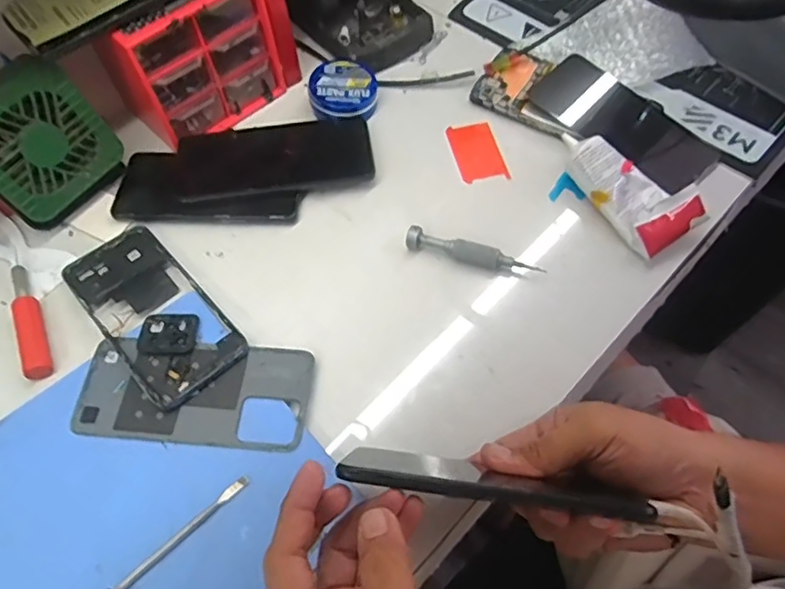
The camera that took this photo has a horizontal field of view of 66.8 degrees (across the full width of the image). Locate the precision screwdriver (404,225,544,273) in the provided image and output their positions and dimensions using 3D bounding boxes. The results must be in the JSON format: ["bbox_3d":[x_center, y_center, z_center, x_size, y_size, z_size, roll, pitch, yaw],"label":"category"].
[{"bbox_3d":[0.063,-0.033,0.464,0.106,0.015,0.015,14,60,11],"label":"precision screwdriver"}]

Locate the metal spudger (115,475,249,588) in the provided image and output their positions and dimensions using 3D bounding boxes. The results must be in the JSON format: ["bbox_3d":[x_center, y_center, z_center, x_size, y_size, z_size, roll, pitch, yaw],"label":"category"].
[{"bbox_3d":[-0.152,0.166,0.354,0.158,0.011,0.009,-39,64,-19],"label":"metal spudger"}]

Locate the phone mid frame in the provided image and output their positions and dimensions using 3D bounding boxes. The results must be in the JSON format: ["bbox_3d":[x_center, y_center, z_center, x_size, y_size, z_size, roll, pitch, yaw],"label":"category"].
[{"bbox_3d":[-0.185,0.009,0.454,0.076,0.008,0.168,-39,64,-19],"label":"phone mid frame"}]

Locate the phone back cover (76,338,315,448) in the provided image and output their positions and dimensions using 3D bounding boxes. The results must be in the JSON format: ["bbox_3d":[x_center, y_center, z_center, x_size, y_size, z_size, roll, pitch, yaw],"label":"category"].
[{"bbox_3d":[-0.140,0.067,0.418,0.160,0.008,0.072,4,59,5],"label":"phone back cover"}]

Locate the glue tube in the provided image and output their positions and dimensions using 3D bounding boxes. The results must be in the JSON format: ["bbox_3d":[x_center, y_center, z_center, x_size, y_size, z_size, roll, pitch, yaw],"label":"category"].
[{"bbox_3d":[0.187,-0.090,0.490,0.058,0.037,0.129,-33,62,-16],"label":"glue tube"}]

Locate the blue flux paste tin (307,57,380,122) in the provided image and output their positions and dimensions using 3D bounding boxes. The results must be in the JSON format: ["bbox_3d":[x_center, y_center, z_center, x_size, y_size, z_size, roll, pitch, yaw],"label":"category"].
[{"bbox_3d":[-0.045,-0.191,0.556,0.062,0.027,0.060,-1,58,2],"label":"blue flux paste tin"}]

